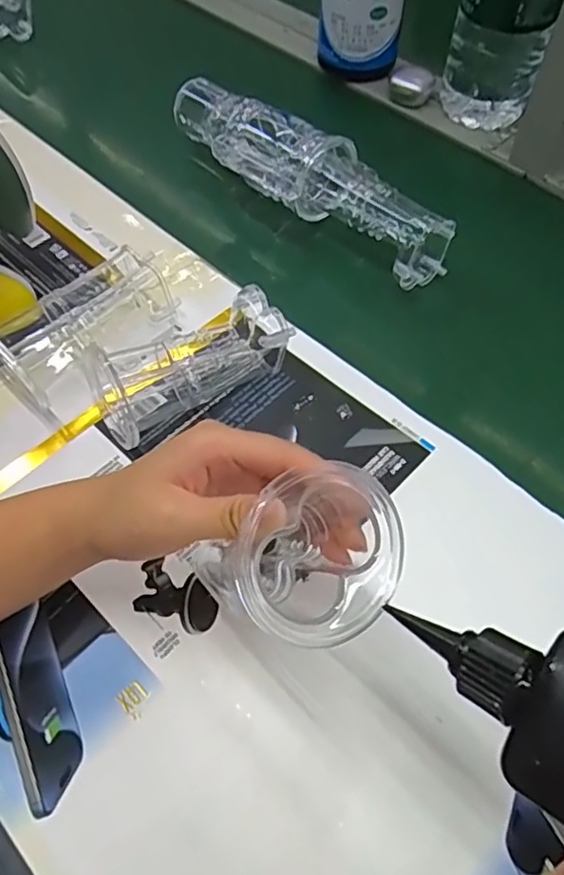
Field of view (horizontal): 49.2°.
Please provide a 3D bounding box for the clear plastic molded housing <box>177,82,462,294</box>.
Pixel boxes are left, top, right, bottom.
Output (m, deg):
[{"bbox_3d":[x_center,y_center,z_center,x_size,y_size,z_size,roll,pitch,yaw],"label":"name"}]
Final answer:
[{"bbox_3d":[0.014,-0.231,0.532,0.290,0.069,0.078,33,64,18],"label":"clear plastic molded housing"}]

